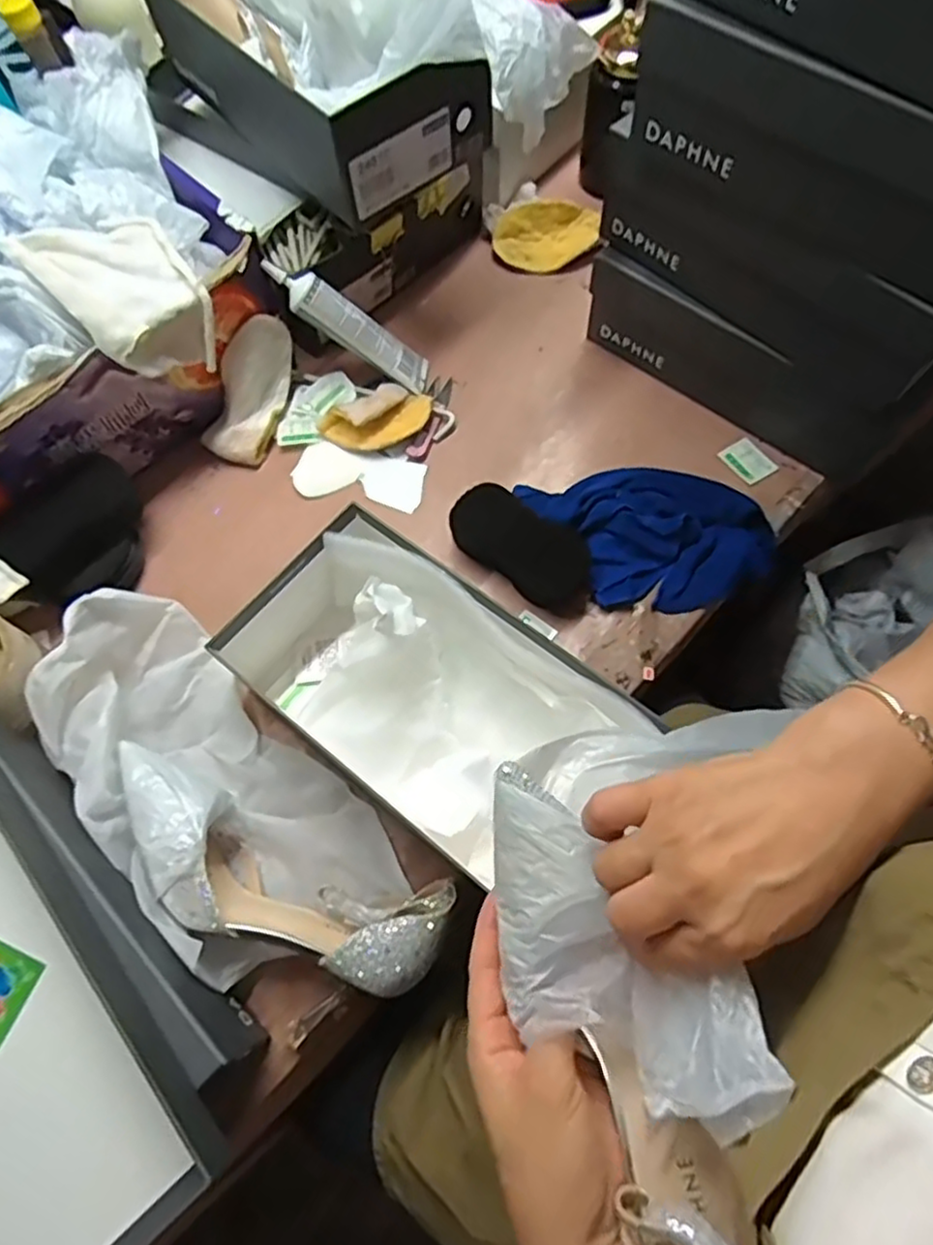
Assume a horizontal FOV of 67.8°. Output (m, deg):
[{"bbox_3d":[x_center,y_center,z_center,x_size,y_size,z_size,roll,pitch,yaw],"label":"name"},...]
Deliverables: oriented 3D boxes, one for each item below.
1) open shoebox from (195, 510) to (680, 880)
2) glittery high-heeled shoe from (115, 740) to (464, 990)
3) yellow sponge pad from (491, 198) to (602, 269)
[{"bbox_3d":[-0.032,0.052,0.517,0.270,0.098,0.151,36,72,16],"label":"open shoebox"},{"bbox_3d":[-0.137,0.172,0.476,0.250,0.067,0.080,20,69,10],"label":"glittery high-heeled shoe"},{"bbox_3d":[0.088,-0.422,0.754,0.112,0.009,0.071,-1,94,2],"label":"yellow sponge pad"}]

